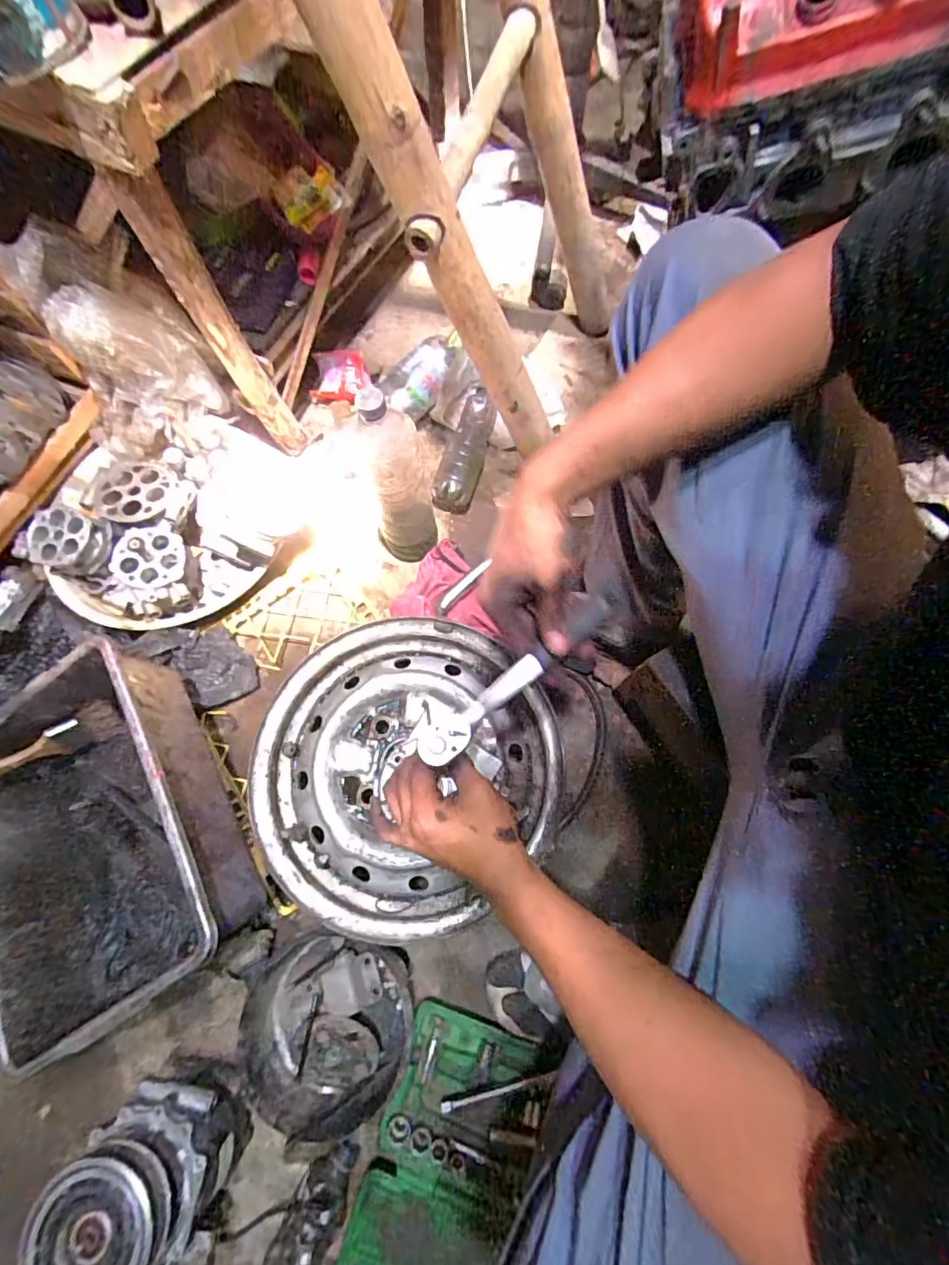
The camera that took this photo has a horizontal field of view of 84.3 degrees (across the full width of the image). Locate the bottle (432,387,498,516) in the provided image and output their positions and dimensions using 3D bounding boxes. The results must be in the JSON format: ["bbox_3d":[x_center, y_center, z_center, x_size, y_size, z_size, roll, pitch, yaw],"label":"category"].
[{"bbox_3d":[-0.010,-0.315,0.890,0.065,0.063,0.230,13,72,6],"label":"bottle"}]

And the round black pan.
[{"bbox_3d":[-0.176,0.465,0.621,0.197,0.083,0.180,-1,71,2],"label":"round black pan"}]

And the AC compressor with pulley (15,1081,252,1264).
[{"bbox_3d":[-0.318,0.540,0.529,0.129,0.176,0.131,20,73,9],"label":"AC compressor with pulley"}]

